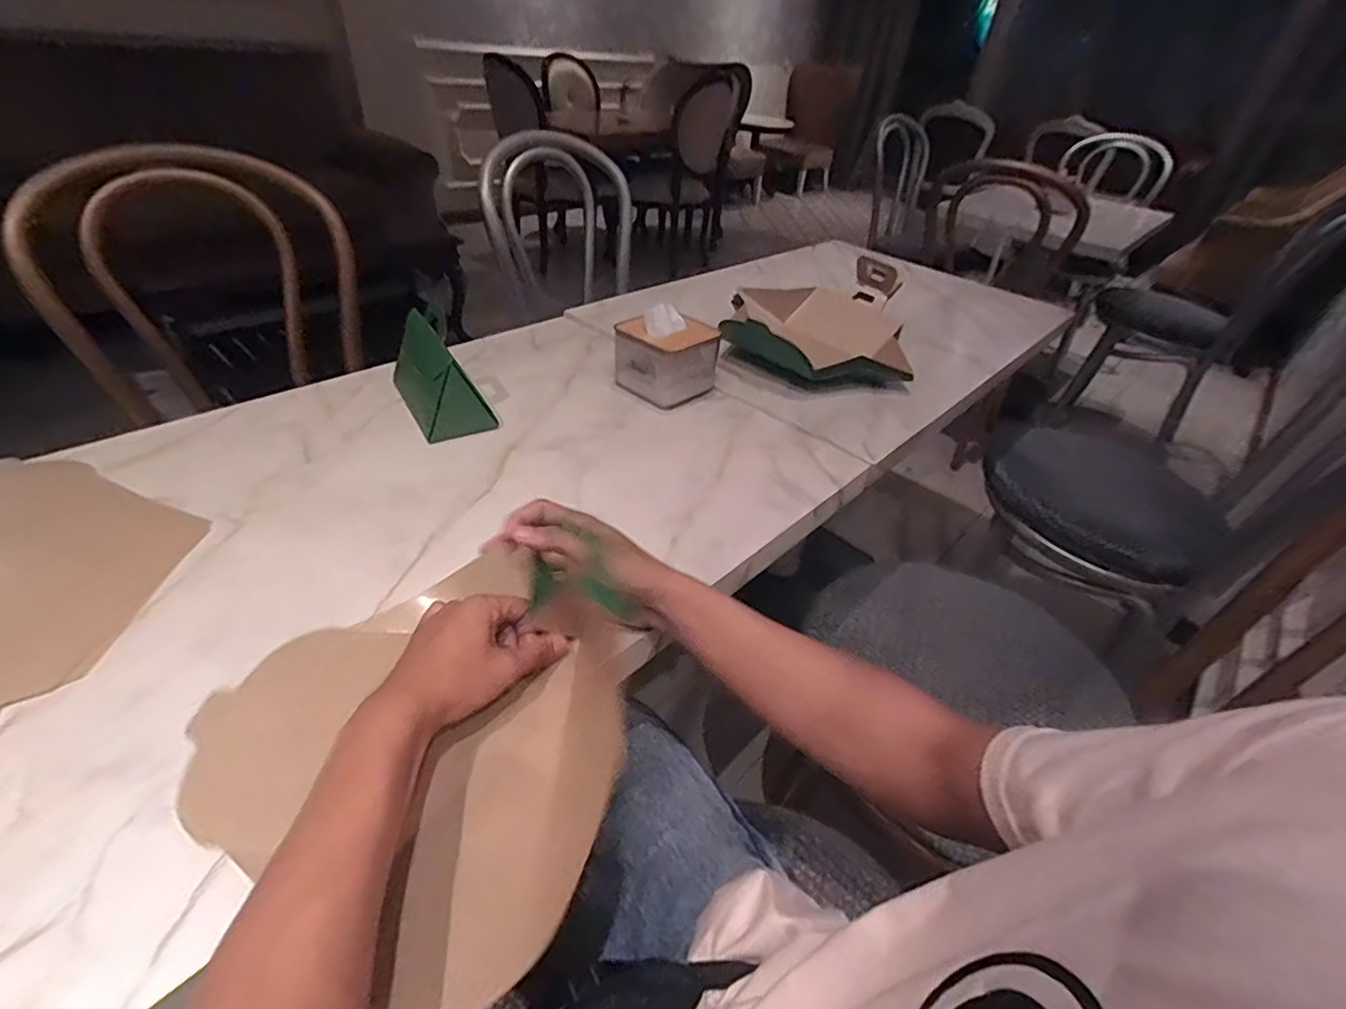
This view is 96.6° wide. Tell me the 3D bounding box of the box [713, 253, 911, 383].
[{"bbox_3d":[0.230,-0.284,0.947,0.271,0.109,0.314,10,39,7],"label":"box"}]

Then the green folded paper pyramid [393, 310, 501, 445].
[{"bbox_3d":[-0.287,-0.162,0.728,0.080,0.095,0.174,-21,45,-28],"label":"green folded paper pyramid"}]

